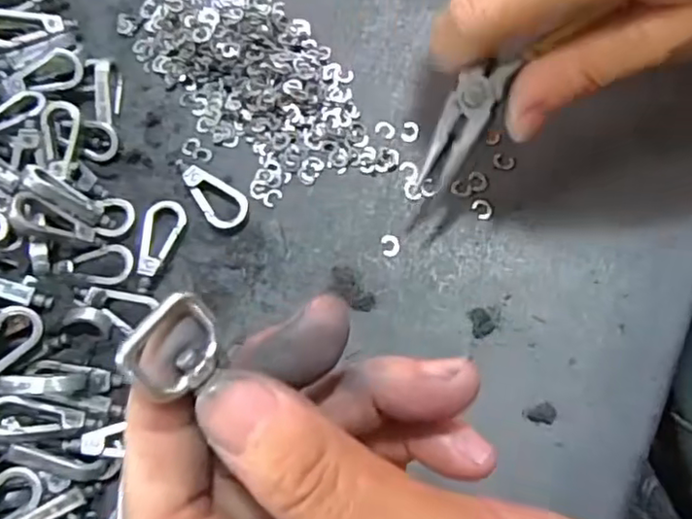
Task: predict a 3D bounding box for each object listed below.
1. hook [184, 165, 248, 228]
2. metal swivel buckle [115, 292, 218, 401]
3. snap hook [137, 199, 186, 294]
[{"bbox_3d":[-0.052,-0.024,0.243,0.030,0.005,0.016,36,81,13],"label":"hook"},{"bbox_3d":[-0.034,0.018,0.127,0.017,0.004,0.021,53,57,-19],"label":"metal swivel buckle"},{"bbox_3d":[-0.071,-0.006,0.240,0.014,0.005,0.036,3,75,6],"label":"snap hook"}]

